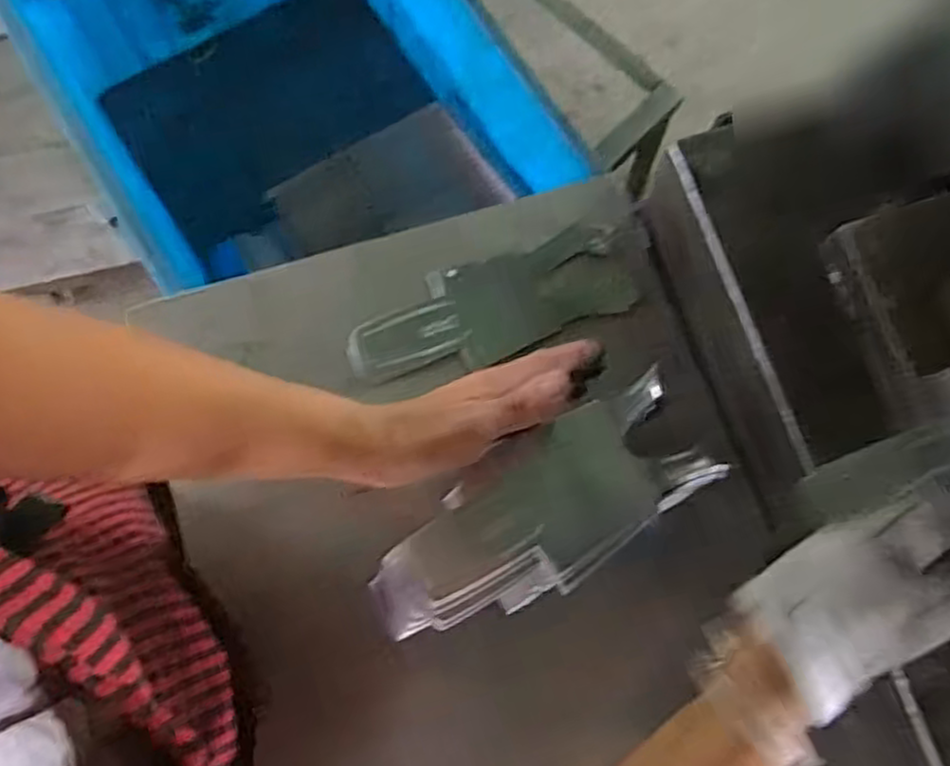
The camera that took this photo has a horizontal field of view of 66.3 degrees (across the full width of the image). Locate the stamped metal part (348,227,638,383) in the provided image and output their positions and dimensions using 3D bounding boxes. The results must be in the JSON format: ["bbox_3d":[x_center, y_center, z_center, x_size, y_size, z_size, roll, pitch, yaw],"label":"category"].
[{"bbox_3d":[0.008,-0.050,0.496,0.189,0.004,0.069,-20,77,-6],"label":"stamped metal part"}]

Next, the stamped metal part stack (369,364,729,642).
[{"bbox_3d":[0.029,0.079,0.404,0.203,0.042,0.073,-33,79,7],"label":"stamped metal part stack"}]

